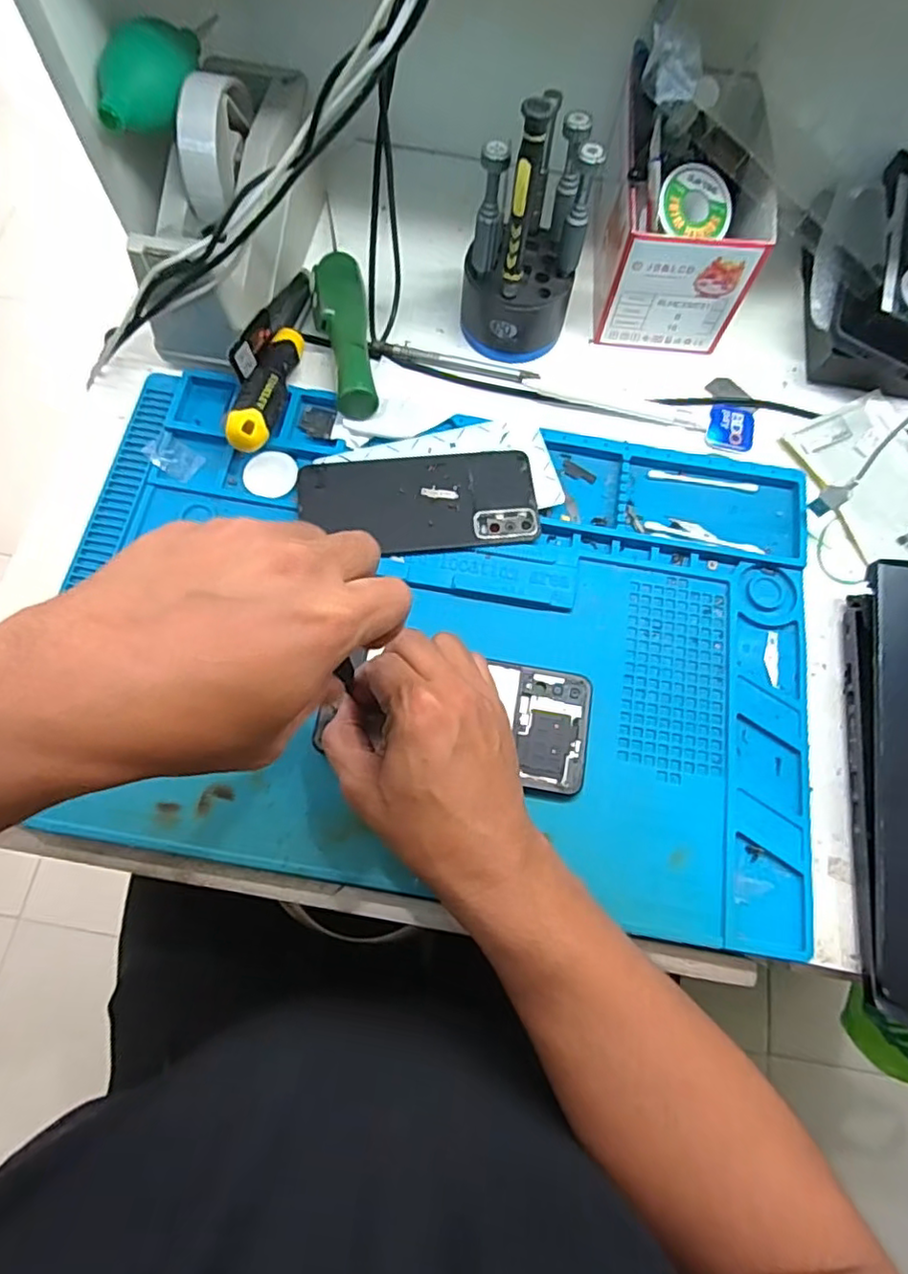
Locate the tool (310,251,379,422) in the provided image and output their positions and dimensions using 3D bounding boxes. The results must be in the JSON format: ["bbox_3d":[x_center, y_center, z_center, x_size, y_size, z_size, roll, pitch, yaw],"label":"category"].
[{"bbox_3d":[-0.080,-0.222,0.452,0.037,0.030,0.140,-9,72,-5],"label":"tool"}]

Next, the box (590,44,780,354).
[{"bbox_3d":[0.167,-0.315,0.464,0.101,0.095,0.166,7,72,0],"label":"box"}]

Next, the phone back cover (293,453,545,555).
[{"bbox_3d":[-0.023,-0.092,0.420,0.156,0.006,0.072,-4,72,-5],"label":"phone back cover"}]

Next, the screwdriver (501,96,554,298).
[{"bbox_3d":[0.041,-0.256,0.373,0.014,0.118,0.013,9,72,1],"label":"screwdriver"}]

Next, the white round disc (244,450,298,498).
[{"bbox_3d":[-0.128,-0.114,0.435,0.036,0.010,0.032,-19,73,-8],"label":"white round disc"}]

